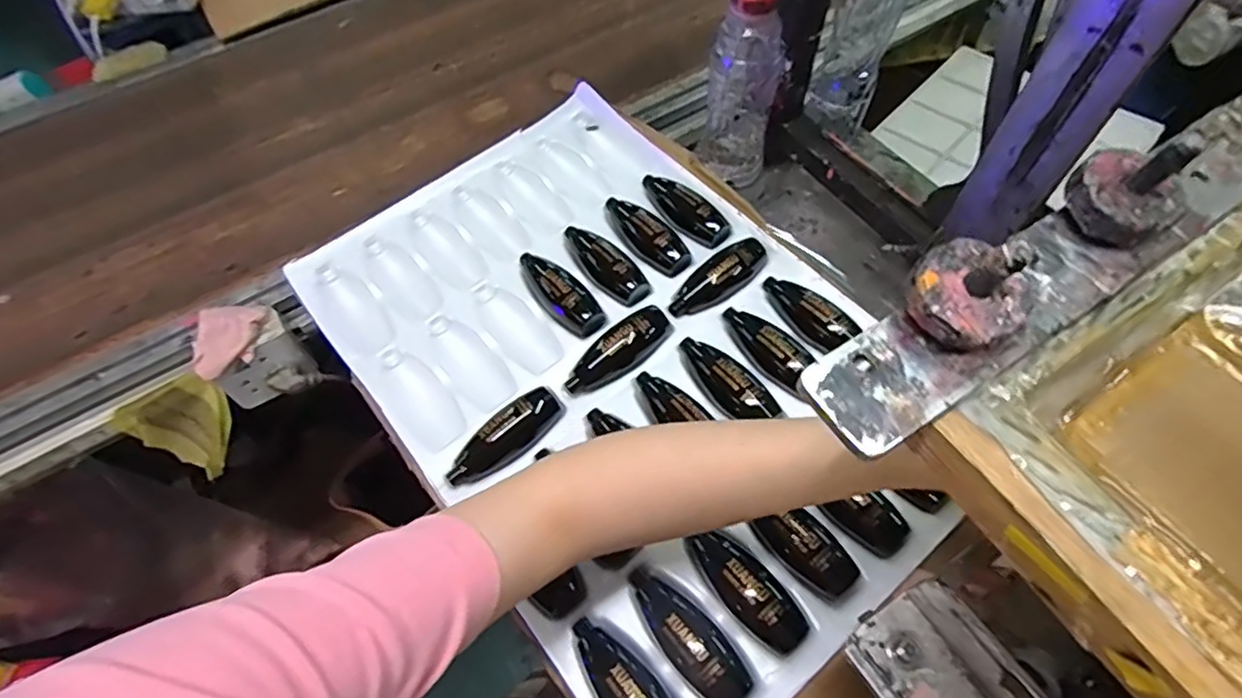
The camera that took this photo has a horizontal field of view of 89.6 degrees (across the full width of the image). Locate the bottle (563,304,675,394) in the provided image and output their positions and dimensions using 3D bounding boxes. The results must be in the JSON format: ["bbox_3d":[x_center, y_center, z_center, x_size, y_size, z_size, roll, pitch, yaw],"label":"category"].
[{"bbox_3d":[-0.003,0.000,0.528,0.102,0.022,0.035,-34,64,-15],"label":"bottle"}]

